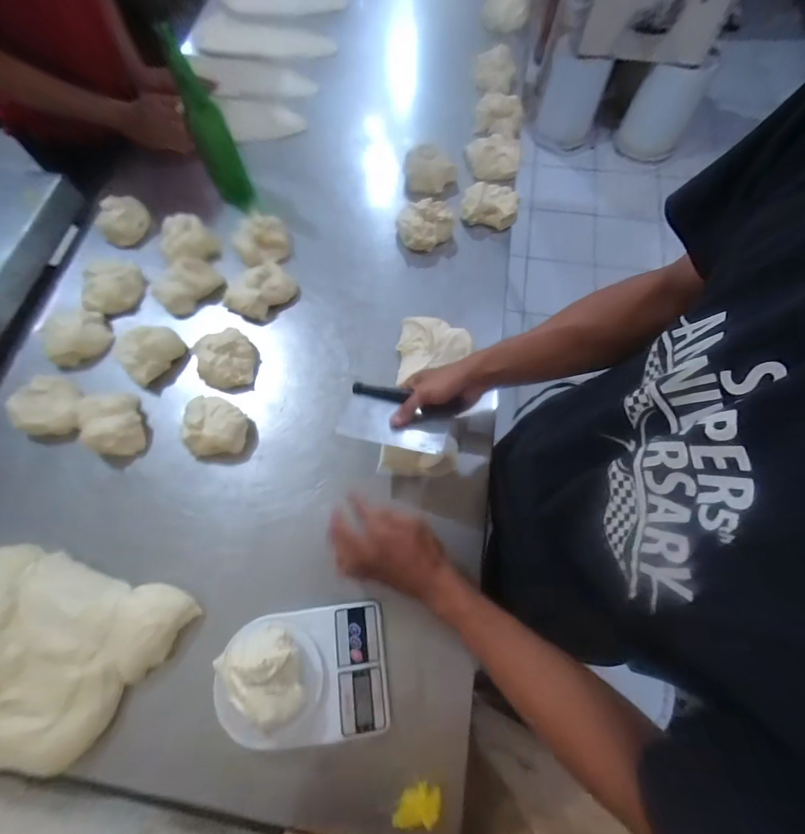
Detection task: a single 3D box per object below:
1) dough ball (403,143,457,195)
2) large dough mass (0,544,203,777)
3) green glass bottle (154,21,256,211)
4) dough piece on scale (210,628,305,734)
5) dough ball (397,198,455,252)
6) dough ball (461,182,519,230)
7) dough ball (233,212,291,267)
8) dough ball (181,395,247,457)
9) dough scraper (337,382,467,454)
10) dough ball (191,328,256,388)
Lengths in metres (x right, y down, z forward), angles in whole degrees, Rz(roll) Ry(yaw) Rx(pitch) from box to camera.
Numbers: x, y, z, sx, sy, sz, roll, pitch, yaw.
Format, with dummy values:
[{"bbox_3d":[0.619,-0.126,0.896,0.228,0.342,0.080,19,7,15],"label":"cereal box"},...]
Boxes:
[{"bbox_3d":[0.059,-0.510,0.813,0.104,0.057,0.107,-1,70,2],"label":"dough ball"},{"bbox_3d":[-0.524,0.306,0.522,0.428,0.060,0.242,13,71,7],"label":"large dough mass"},{"bbox_3d":[-0.370,-0.544,0.758,0.070,0.292,0.067,-19,70,-5],"label":"green glass bottle"},{"bbox_3d":[-0.164,0.303,0.464,0.114,0.047,0.089,35,75,14],"label":"dough piece on scale"},{"bbox_3d":[0.042,-0.366,0.754,0.108,0.059,0.080,7,70,5],"label":"dough ball"},{"bbox_3d":[0.170,-0.411,0.777,0.109,0.044,0.070,7,70,5],"label":"dough ball"},{"bbox_3d":[-0.274,-0.344,0.769,0.100,0.046,0.093,-1,70,2],"label":"dough ball"},{"bbox_3d":[-0.296,0.008,0.631,0.089,0.050,0.096,-1,70,2],"label":"dough ball"},{"bbox_3d":[-0.009,0.004,0.550,0.154,0.025,0.091,10,56,17],"label":"dough scraper"},{"bbox_3d":[-0.302,-0.102,0.679,0.089,0.043,0.102,-10,70,-1],"label":"dough ball"}]

